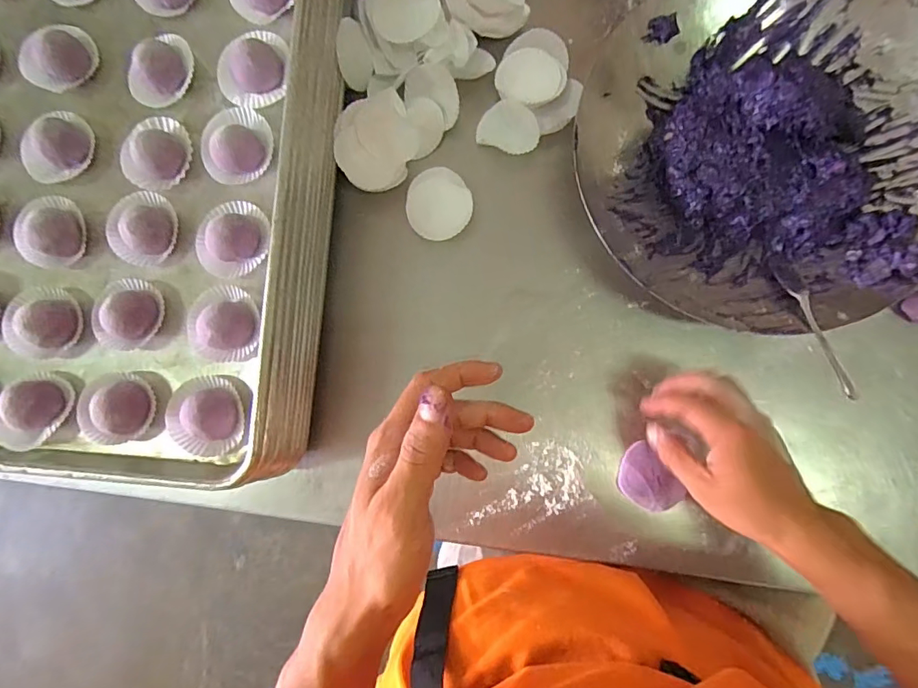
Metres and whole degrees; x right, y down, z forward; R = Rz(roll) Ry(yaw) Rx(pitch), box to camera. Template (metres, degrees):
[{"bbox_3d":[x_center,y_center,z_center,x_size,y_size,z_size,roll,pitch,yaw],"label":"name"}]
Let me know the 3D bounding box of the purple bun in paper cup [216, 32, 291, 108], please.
[{"bbox_3d":[-0.161,-0.218,0.398,0.059,0.036,0.051,-35,84,1],"label":"purple bun in paper cup"}]

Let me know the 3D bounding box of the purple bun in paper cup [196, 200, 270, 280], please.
[{"bbox_3d":[-0.177,-0.082,0.386,0.049,0.030,0.059,25,88,6],"label":"purple bun in paper cup"}]

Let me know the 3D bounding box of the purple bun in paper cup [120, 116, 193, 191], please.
[{"bbox_3d":[-0.245,-0.155,0.401,0.054,0.030,0.057,0,86,4],"label":"purple bun in paper cup"}]

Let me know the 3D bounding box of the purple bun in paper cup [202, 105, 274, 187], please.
[{"bbox_3d":[-0.175,-0.157,0.394,0.053,0.031,0.060,20,87,5],"label":"purple bun in paper cup"}]

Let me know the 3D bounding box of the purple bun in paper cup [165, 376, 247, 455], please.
[{"bbox_3d":[-0.194,0.055,0.376,0.056,0.026,0.059,0,86,4],"label":"purple bun in paper cup"}]

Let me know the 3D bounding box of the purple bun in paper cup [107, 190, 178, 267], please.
[{"bbox_3d":[-0.253,-0.092,0.393,0.050,0.023,0.057,20,87,5],"label":"purple bun in paper cup"}]

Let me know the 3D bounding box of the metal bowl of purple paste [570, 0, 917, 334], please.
[{"bbox_3d":[0.260,-0.169,0.420,0.300,0.060,0.305,0,89,3],"label":"metal bowl of purple paste"}]

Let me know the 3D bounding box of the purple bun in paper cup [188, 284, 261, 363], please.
[{"bbox_3d":[-0.186,-0.017,0.382,0.064,0.030,0.058,12,87,5],"label":"purple bun in paper cup"}]

